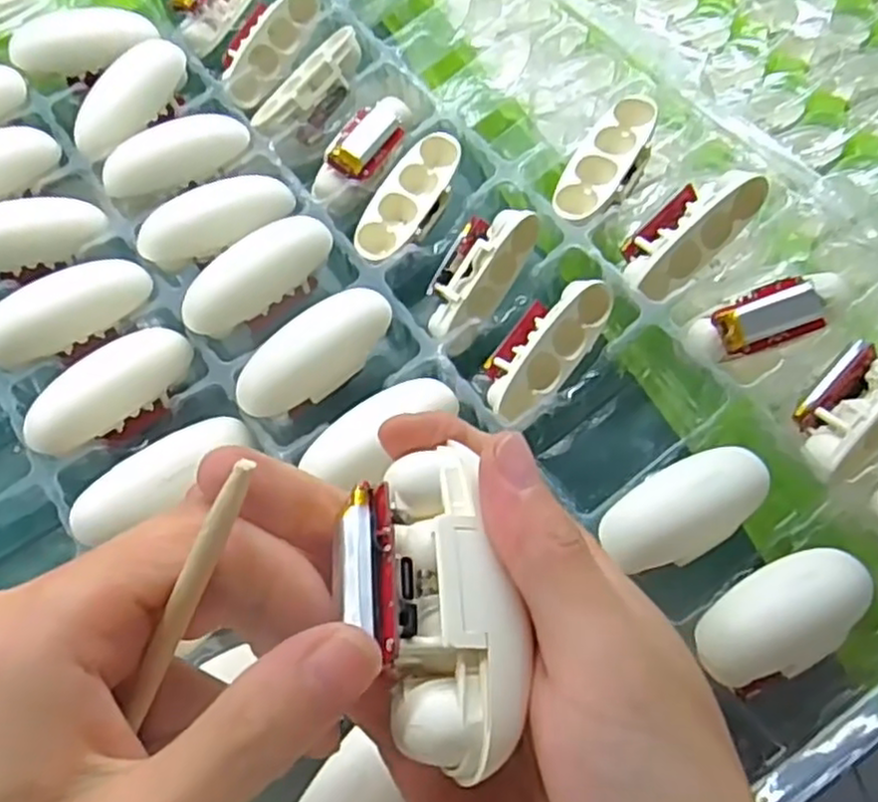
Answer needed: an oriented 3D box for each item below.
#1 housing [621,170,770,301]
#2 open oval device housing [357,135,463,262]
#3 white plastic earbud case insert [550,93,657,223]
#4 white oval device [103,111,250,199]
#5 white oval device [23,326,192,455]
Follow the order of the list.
[{"bbox_3d":[0.095,-0.067,0.280,0.031,0.019,0.060,41,92,22],"label":"housing"},{"bbox_3d":[-0.012,-0.086,0.311,0.026,0.014,0.064,28,76,11],"label":"open oval device housing"},{"bbox_3d":[0.069,-0.098,0.295,0.025,0.010,0.063,30,78,12],"label":"white plastic earbud case insert"},{"bbox_3d":[-0.118,-0.111,0.323,0.065,0.019,0.020,-20,64,3],"label":"white oval device"},{"bbox_3d":[-0.125,-0.004,0.275,0.064,0.023,0.021,-40,71,-21],"label":"white oval device"}]

